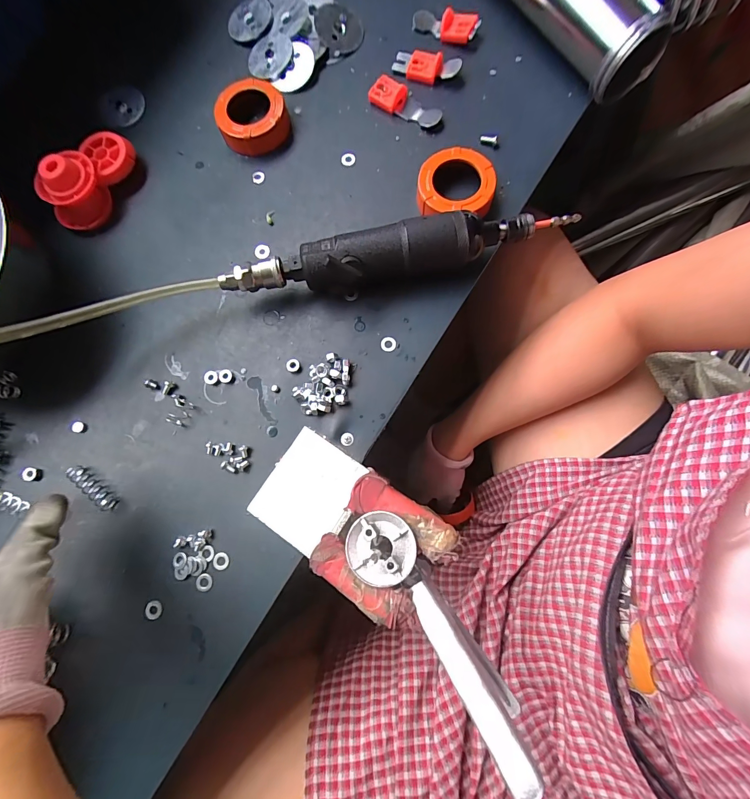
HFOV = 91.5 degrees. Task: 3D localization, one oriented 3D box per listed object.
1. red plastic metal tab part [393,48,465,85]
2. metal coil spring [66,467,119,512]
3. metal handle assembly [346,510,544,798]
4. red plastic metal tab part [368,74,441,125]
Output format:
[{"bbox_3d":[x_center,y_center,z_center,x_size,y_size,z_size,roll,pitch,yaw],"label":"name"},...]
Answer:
[{"bbox_3d":[0.048,-0.310,0.340,0.062,0.018,0.019,20,81,7],"label":"red plastic metal tab part"},{"bbox_3d":[-0.215,0.067,0.277,0.045,0.009,0.011,37,83,9],"label":"metal coil spring"},{"bbox_3d":[0.034,0.140,0.222,0.045,0.047,0.154,-31,63,-3],"label":"metal handle assembly"},{"bbox_3d":[0.030,-0.272,0.336,0.070,0.017,0.025,29,82,8],"label":"red plastic metal tab part"}]

